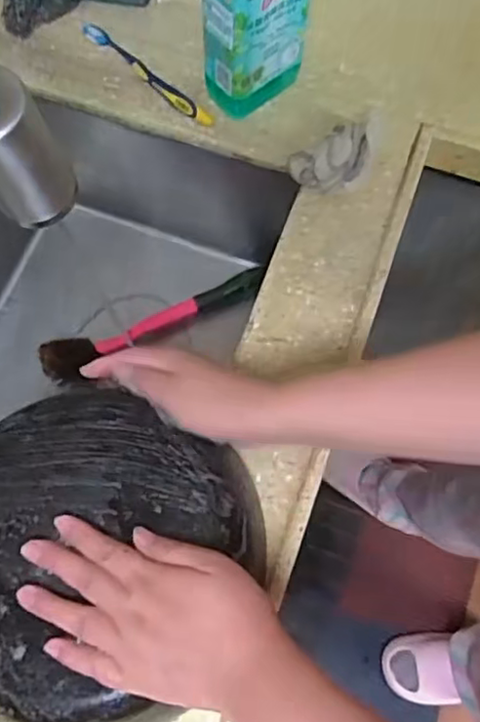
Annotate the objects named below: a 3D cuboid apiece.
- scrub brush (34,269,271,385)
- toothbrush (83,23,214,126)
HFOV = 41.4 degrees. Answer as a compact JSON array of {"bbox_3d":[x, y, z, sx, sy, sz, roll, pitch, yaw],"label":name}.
[{"bbox_3d":[-0.108,-0.054,0.809,0.295,0.042,0.056,-24,73,-8],"label":"scrub brush"},{"bbox_3d":[-0.098,-0.306,0.680,0.182,0.021,0.022,40,75,13],"label":"toothbrush"}]

